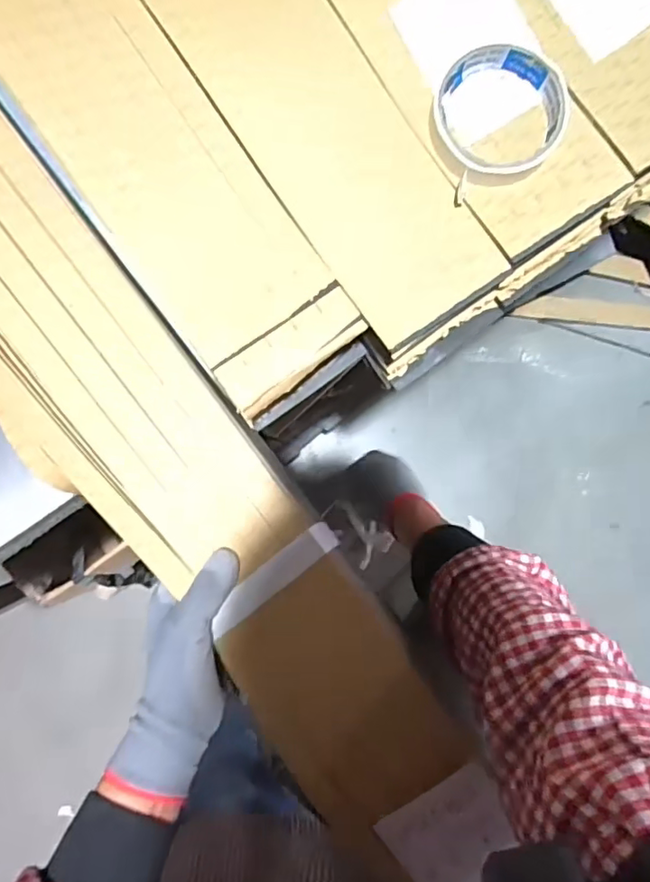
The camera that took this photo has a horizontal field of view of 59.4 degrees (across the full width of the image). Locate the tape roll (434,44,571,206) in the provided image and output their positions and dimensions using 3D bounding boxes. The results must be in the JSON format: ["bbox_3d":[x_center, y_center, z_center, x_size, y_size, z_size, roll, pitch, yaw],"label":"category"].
[{"bbox_3d":[0.115,-0.212,0.372,0.082,0.022,0.085,0,88,-2],"label":"tape roll"}]

